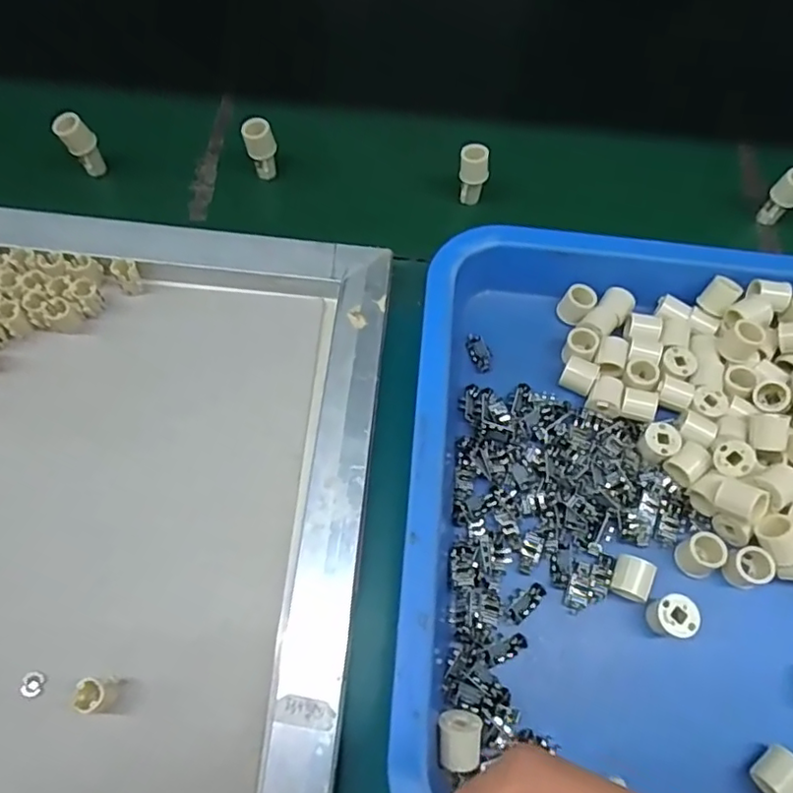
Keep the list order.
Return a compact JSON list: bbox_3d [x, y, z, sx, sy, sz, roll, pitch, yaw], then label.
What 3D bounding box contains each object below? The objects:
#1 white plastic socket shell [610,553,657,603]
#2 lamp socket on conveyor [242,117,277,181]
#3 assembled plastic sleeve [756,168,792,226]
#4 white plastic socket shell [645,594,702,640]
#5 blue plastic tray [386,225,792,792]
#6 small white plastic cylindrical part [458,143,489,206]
[{"bbox_3d":[0.122,0.094,0.312,0.019,0.014,0.019,26,66,9],"label":"white plastic socket shell"},{"bbox_3d":[-0.095,-0.173,0.423,0.020,0.040,0.016,-13,66,-9],"label":"lamp socket on conveyor"},{"bbox_3d":[0.279,-0.143,0.434,0.020,0.041,0.017,42,69,15],"label":"assembled plastic sleeve"},{"bbox_3d":[0.140,0.112,0.304,0.019,0.019,0.020,1,64,-3],"label":"white plastic socket shell"},{"bbox_3d":[0.208,0.066,0.322,0.410,0.045,0.340,9,64,1],"label":"blue plastic tray"},{"bbox_3d":[0.054,-0.157,0.426,0.019,0.041,0.015,3,64,-2],"label":"small white plastic cylindrical part"}]

